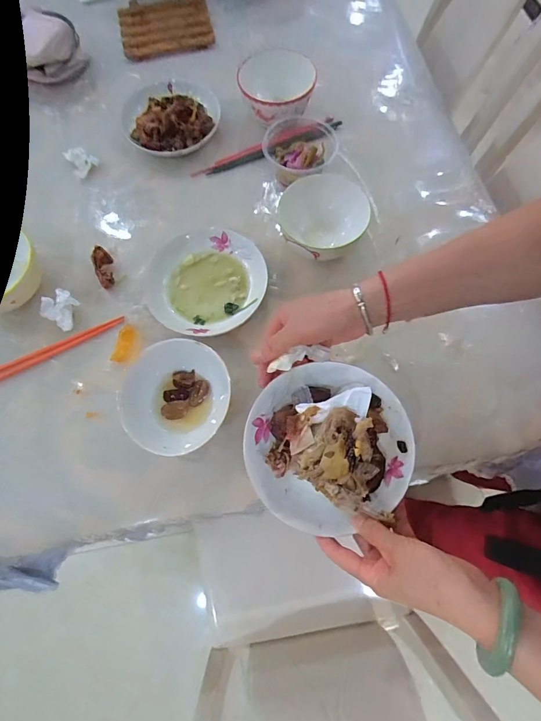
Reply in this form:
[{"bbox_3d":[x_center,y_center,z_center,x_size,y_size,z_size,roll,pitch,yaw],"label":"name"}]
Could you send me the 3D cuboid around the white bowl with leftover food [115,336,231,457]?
[{"bbox_3d":[-0.112,0.047,0.456,0.124,0.059,0.128,-1,72,2],"label":"white bowl with leftover food"}]

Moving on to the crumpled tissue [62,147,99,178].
[{"bbox_3d":[-0.314,-0.332,0.607,0.045,0.020,0.055,-41,75,-11],"label":"crumpled tissue"}]

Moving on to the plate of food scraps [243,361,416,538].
[{"bbox_3d":[0.060,0.084,0.372,0.165,0.066,0.162,0,71,1],"label":"plate of food scraps"}]

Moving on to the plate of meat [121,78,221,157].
[{"bbox_3d":[-0.170,-0.417,0.625,0.159,0.036,0.170,-1,72,2],"label":"plate of meat"}]

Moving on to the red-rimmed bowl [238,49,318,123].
[{"bbox_3d":[0.010,-0.435,0.608,0.114,0.063,0.110,-1,72,2],"label":"red-rimmed bowl"}]

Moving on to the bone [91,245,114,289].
[{"bbox_3d":[-0.243,-0.135,0.542,0.024,0.023,0.059,-17,72,-4],"label":"bone"}]

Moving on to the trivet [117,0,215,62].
[{"bbox_3d":[-0.207,-0.663,0.731,0.175,0.011,0.171,-14,72,-3],"label":"trivet"}]

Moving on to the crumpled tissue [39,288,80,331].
[{"bbox_3d":[-0.297,-0.075,0.519,0.060,0.033,0.045,36,77,12],"label":"crumpled tissue"}]

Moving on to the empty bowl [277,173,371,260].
[{"bbox_3d":[0.072,-0.198,0.528,0.114,0.072,0.127,-3,72,1],"label":"empty bowl"}]

